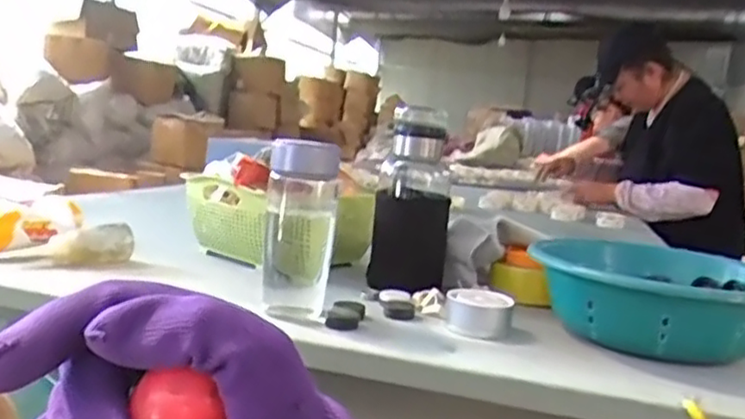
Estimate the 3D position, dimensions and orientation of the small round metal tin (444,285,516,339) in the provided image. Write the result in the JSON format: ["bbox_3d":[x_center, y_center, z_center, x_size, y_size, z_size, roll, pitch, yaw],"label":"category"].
[{"bbox_3d":[0.108,0.105,0.698,0.068,0.037,0.060,7,8,7],"label":"small round metal tin"}]

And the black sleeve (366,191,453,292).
[{"bbox_3d":[0.045,0.042,0.858,0.092,0.129,0.020,9,21,2],"label":"black sleeve"}]

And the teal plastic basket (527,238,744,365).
[{"bbox_3d":[0.296,0.091,0.713,0.230,0.077,0.256,9,8,22],"label":"teal plastic basket"}]

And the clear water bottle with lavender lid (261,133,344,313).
[{"bbox_3d":[-0.075,0.015,0.703,0.067,0.171,0.071,5,8,-8],"label":"clear water bottle with lavender lid"}]

